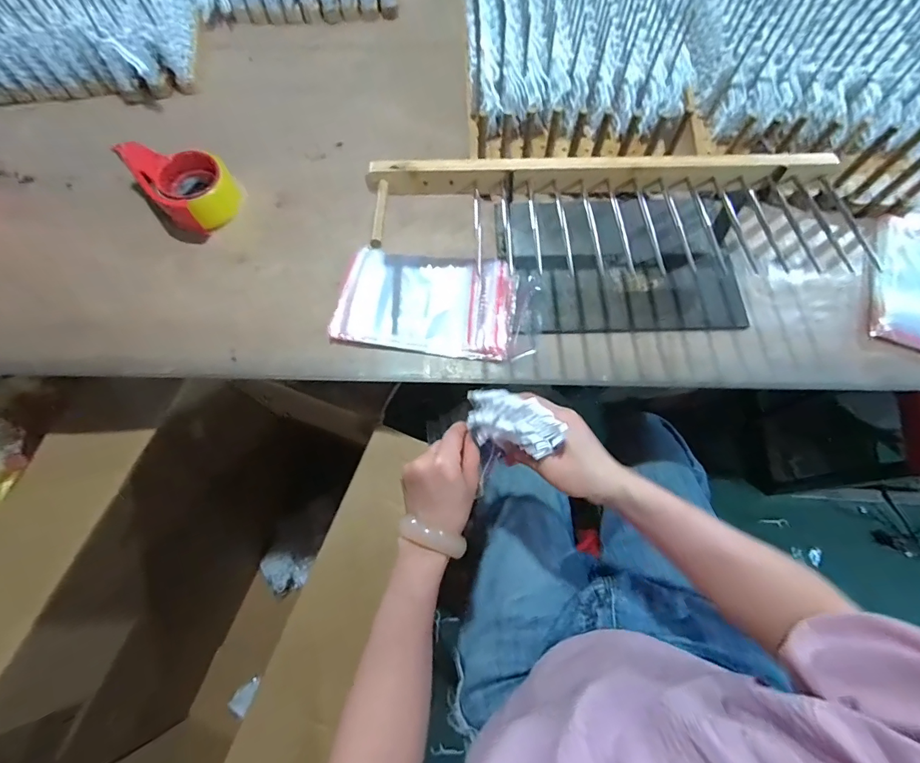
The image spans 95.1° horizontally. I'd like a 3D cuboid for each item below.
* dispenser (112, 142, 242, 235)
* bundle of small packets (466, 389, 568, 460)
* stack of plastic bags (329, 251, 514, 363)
[{"bbox_3d":[-0.383,-0.282,0.589,0.104,0.062,0.156,-42,74,-15],"label":"dispenser"},{"bbox_3d":[0.050,0.039,0.403,0.091,0.060,0.046,18,69,8],"label":"bundle of small packets"},{"bbox_3d":[-0.043,-0.097,0.530,0.213,0.022,0.129,6,68,3],"label":"stack of plastic bags"}]

